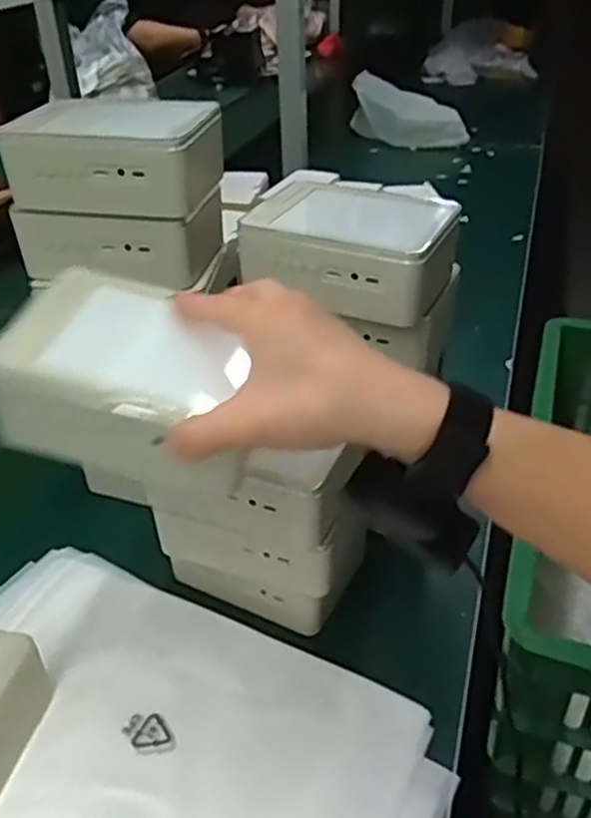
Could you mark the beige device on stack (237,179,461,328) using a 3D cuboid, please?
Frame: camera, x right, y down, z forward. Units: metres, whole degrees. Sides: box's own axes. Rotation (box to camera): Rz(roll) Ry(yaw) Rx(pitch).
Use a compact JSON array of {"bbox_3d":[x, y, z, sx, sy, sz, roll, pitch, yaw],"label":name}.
[{"bbox_3d":[0.043,-0.119,0.529,0.143,0.055,0.091,15,39,23],"label":"beige device on stack"}]

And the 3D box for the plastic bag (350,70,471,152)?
[{"bbox_3d":[0.235,-0.657,1.616,0.286,0.139,0.111,16,40,25],"label":"plastic bag"}]

